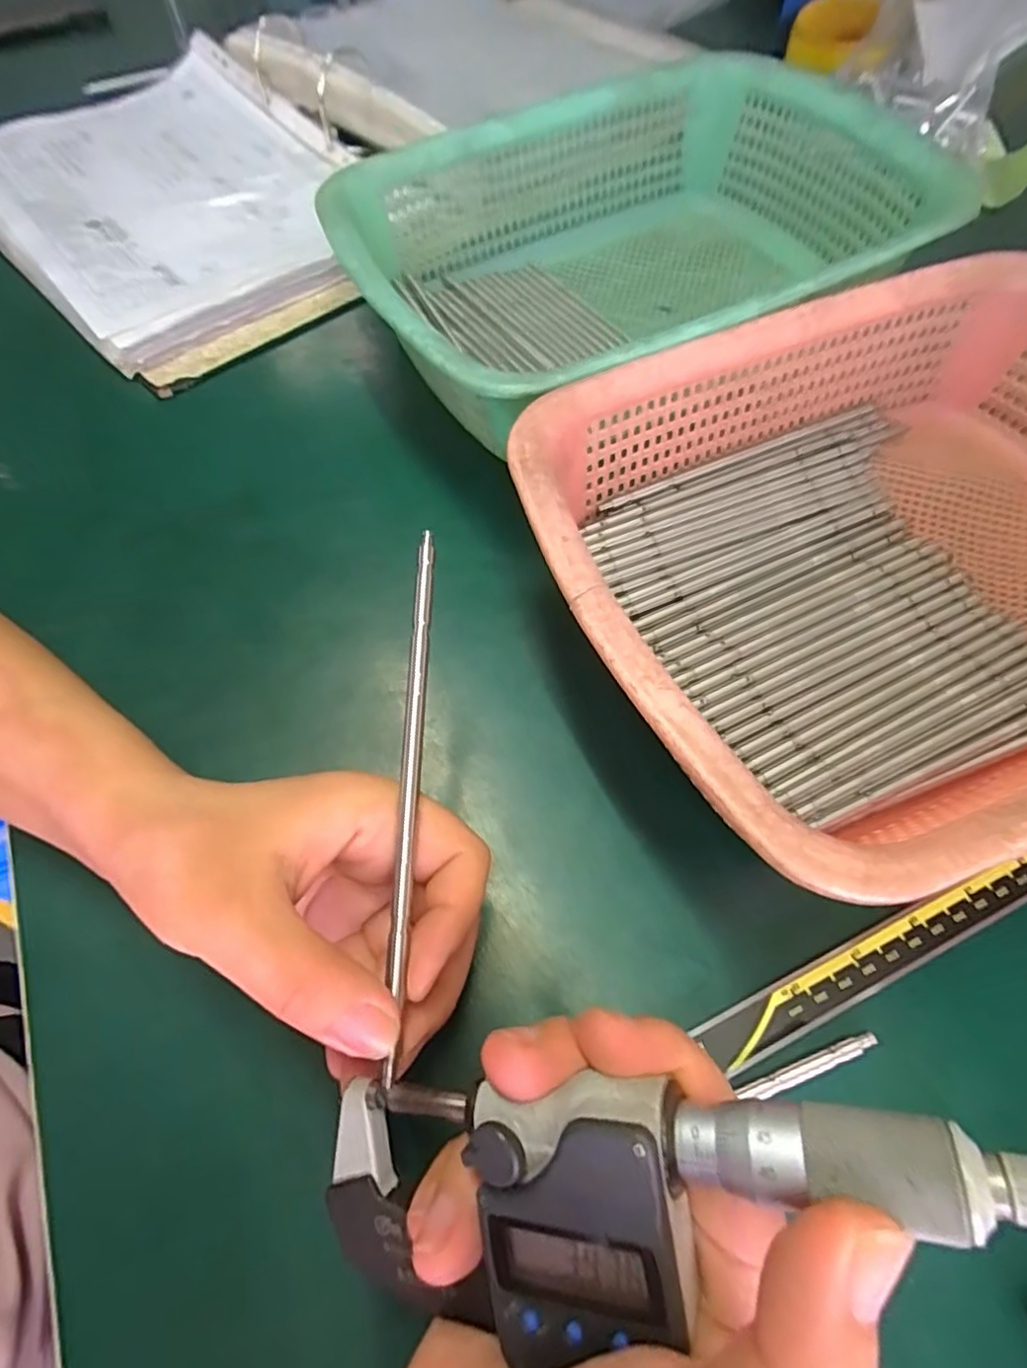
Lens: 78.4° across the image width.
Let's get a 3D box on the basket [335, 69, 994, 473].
[{"bbox_3d":[0.065,-0.237,0.360,0.302,0.084,0.218,-25,64,-10],"label":"basket"}]

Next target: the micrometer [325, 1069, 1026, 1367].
[{"bbox_3d":[0.023,0.105,0.129,0.156,0.025,0.047,-22,60,22],"label":"micrometer"}]

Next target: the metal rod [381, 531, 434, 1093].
[{"bbox_3d":[-0.031,0.026,0.189,0.004,0.005,0.162,0,69,3],"label":"metal rod"}]

